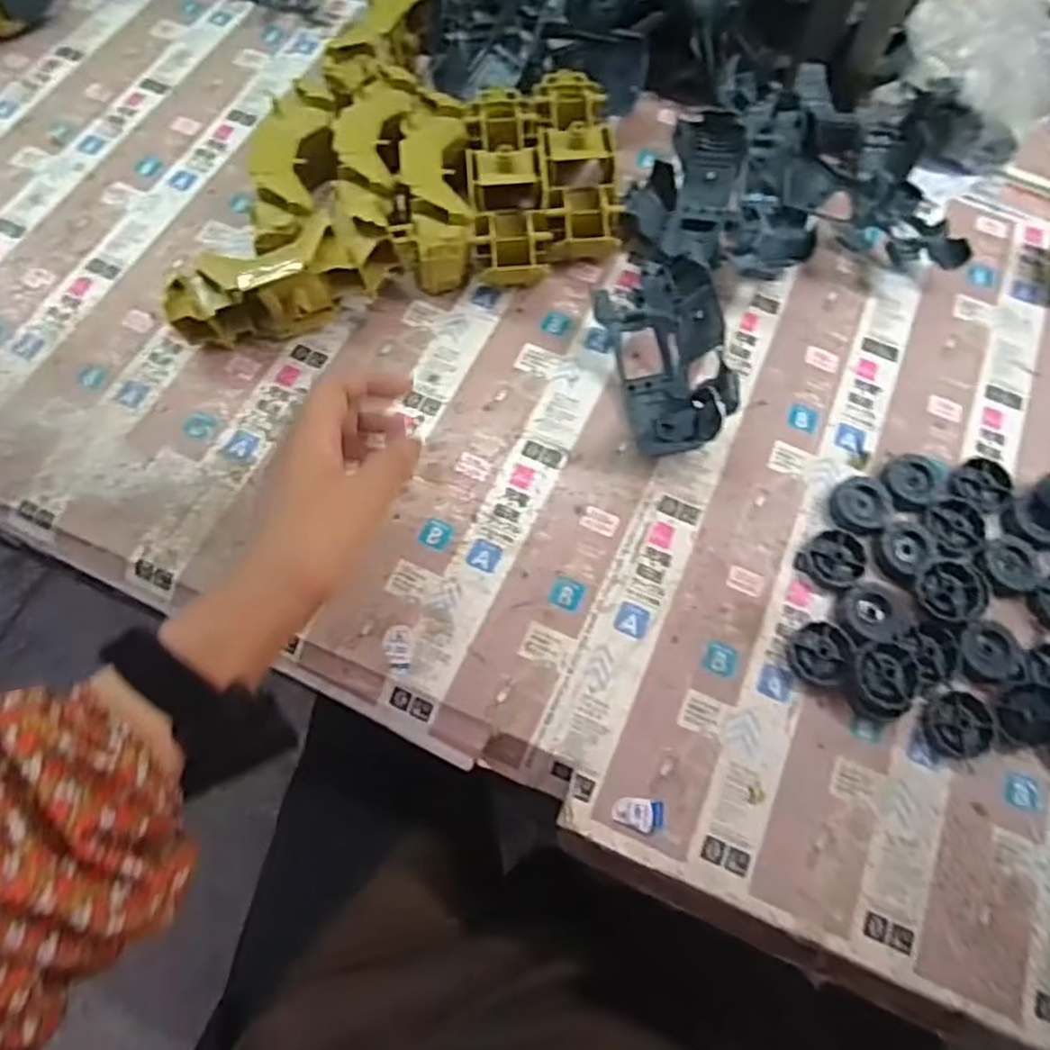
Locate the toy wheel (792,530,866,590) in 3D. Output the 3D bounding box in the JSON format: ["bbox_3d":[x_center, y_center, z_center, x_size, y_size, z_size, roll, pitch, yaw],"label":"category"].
[{"bbox_3d":[0.200,0.021,0.466,0.038,0.009,0.039,0,68,0],"label":"toy wheel"}]

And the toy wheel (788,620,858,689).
[{"bbox_3d":[0.183,0.080,0.441,0.036,0.014,0.039,0,68,0],"label":"toy wheel"}]

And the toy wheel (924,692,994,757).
[{"bbox_3d":[0.260,0.120,0.431,0.037,0.011,0.036,0,68,0],"label":"toy wheel"}]

